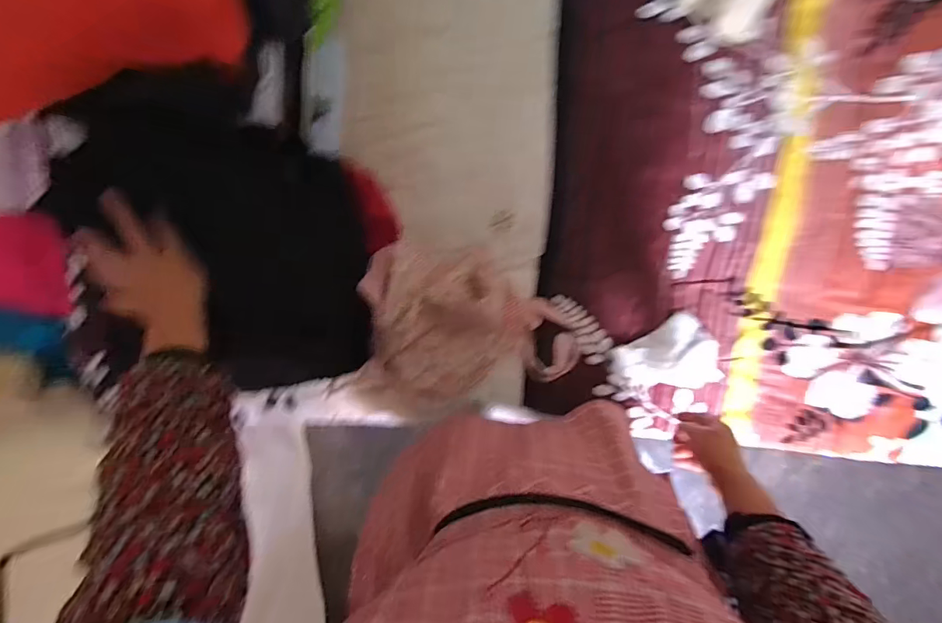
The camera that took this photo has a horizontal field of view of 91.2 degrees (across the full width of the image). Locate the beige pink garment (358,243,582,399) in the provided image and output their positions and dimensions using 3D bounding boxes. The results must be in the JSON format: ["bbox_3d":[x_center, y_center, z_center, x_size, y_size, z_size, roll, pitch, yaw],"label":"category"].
[{"bbox_3d":[0.004,0.022,0.684,0.305,0.077,0.225,1,98,5],"label":"beige pink garment"}]

